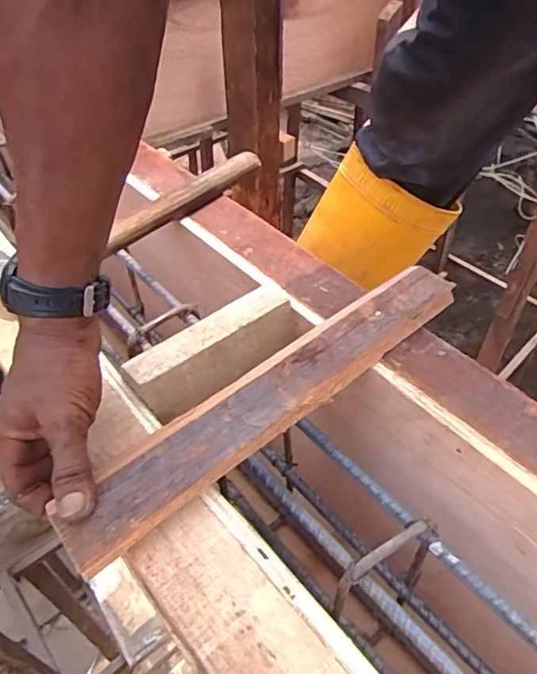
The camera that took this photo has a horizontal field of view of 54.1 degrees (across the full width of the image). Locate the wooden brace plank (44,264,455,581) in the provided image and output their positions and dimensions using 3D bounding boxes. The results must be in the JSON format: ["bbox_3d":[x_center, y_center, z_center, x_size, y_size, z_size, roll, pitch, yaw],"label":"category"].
[{"bbox_3d":[0.010,0.037,0.391,0.348,0.016,0.057,-34,54,-26],"label":"wooden brace plank"}]

